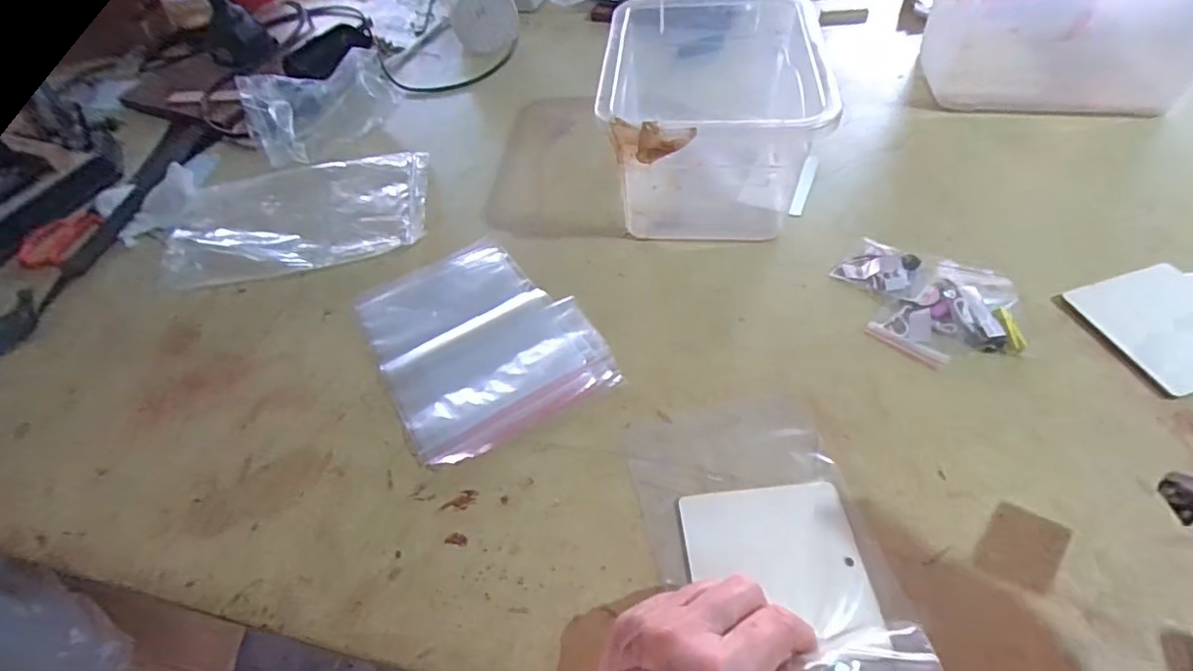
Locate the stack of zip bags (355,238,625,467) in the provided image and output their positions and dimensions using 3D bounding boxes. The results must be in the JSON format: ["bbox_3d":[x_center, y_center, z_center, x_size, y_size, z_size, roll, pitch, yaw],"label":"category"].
[{"bbox_3d":[-0.094,-0.003,0.458,0.156,0.017,0.200,-28,54,-16],"label":"stack of zip bags"}]

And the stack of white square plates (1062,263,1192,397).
[{"bbox_3d":[0.430,-0.009,0.417,0.129,0.007,0.106,-9,51,-2],"label":"stack of white square plates"}]

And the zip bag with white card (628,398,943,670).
[{"bbox_3d":[0.100,0.121,0.346,0.126,0.015,0.178,-11,49,-4],"label":"zip bag with white card"}]

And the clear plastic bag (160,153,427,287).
[{"bbox_3d":[-0.290,-0.121,0.570,0.242,0.028,0.146,-10,51,-3],"label":"clear plastic bag"}]

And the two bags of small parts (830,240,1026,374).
[{"bbox_3d":[0.253,-0.027,0.443,0.127,0.014,0.101,16,55,17],"label":"two bags of small parts"}]

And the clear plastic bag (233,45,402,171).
[{"bbox_3d":[-0.322,-0.276,0.680,0.171,0.059,0.116,-29,55,-17],"label":"clear plastic bag"}]

